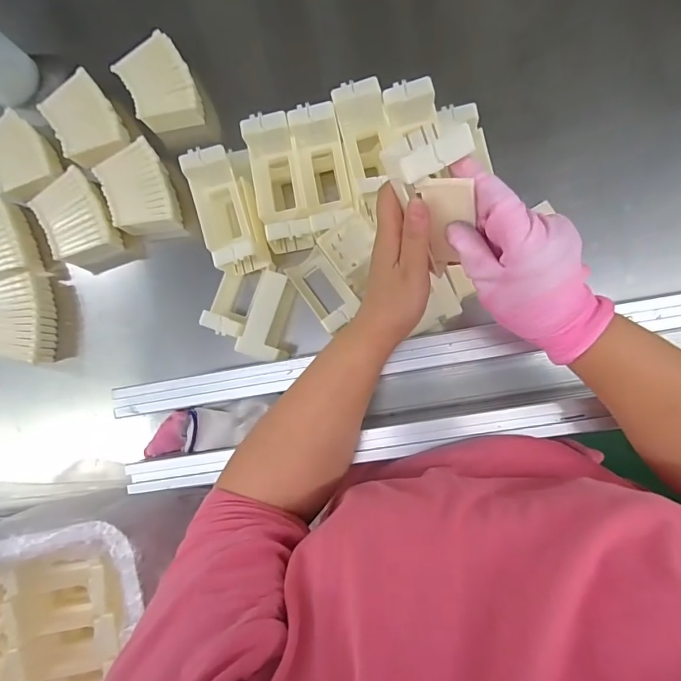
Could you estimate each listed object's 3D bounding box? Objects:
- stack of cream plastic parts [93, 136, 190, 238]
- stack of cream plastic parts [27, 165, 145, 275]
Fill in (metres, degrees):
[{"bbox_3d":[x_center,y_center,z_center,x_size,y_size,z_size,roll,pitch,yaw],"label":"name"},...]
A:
[{"bbox_3d":[-0.252,-0.180,0.572,0.086,0.067,0.110,-23,83,6],"label":"stack of cream plastic parts"},{"bbox_3d":[-0.338,-0.150,0.592,0.089,0.076,0.126,-28,82,5],"label":"stack of cream plastic parts"}]

